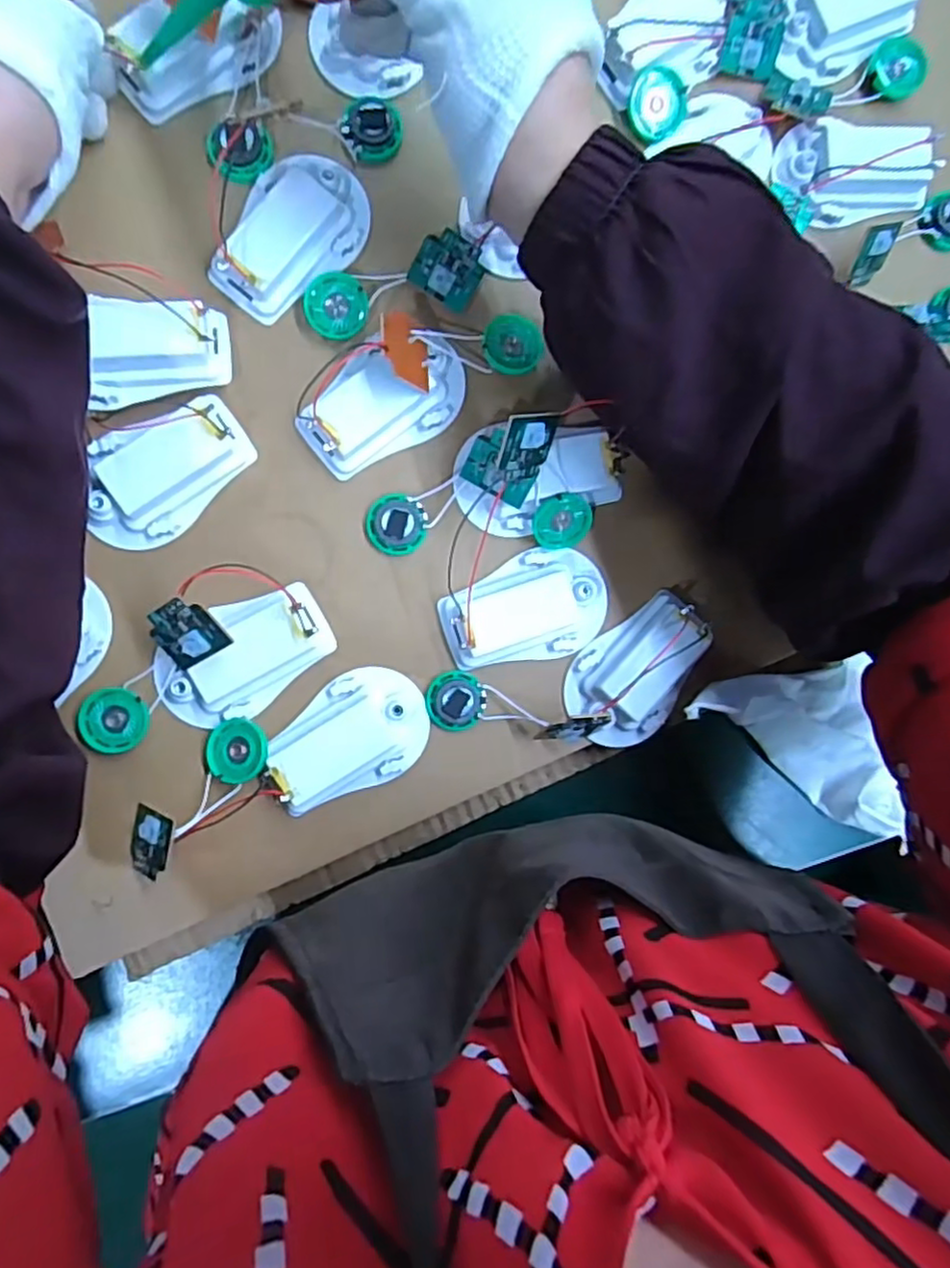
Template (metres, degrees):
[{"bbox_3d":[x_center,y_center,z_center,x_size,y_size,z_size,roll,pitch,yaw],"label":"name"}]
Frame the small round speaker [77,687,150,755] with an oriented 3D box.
[{"bbox_3d":[-0.161,0.038,0.304,0.028,0.007,0.029,-1,99,-4],"label":"small round speaker"}]

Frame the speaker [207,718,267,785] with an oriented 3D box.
[{"bbox_3d":[-0.108,0.054,0.311,0.029,0.008,0.029,-2,81,11],"label":"speaker"}]

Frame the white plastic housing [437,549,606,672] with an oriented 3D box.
[{"bbox_3d":[0.025,-0.011,0.325,0.080,0.025,0.050,-15,99,-1],"label":"white plastic housing"}]

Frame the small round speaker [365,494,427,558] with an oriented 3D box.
[{"bbox_3d":[-0.037,-0.051,0.319,0.028,0.007,0.028,-1,99,-4],"label":"small round speaker"}]

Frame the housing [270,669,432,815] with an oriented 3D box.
[{"bbox_3d":[-0.057,0.048,0.314,0.071,0.022,0.053,-26,99,1],"label":"housing"}]

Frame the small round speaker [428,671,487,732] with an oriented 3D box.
[{"bbox_3d":[-0.008,0.033,0.325,0.027,0.009,0.027,-1,99,-4],"label":"small round speaker"}]

